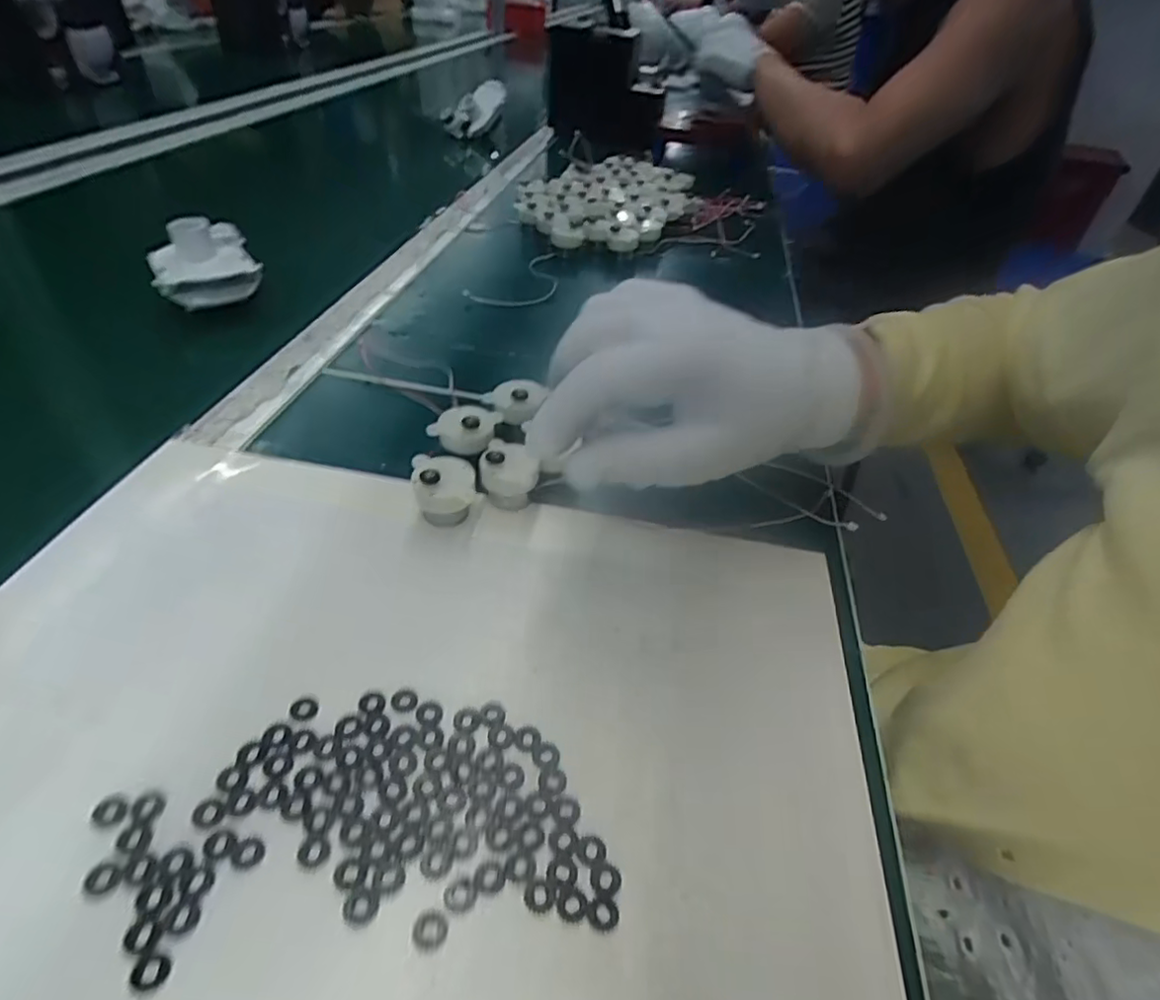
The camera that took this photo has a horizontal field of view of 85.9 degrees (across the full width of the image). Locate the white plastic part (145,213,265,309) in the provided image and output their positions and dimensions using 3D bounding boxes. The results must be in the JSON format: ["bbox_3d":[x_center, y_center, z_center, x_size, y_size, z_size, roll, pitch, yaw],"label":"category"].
[{"bbox_3d":[-0.297,-0.192,0.489,0.070,0.046,0.085,-19,48,-26],"label":"white plastic part"}]

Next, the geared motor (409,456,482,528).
[{"bbox_3d":[-0.072,-0.005,0.332,0.032,0.030,0.036,-4,43,-12],"label":"geared motor"}]

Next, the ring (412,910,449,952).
[{"bbox_3d":[-0.048,0.136,0.198,0.011,0.004,0.011,4,42,-3],"label":"ring"}]

